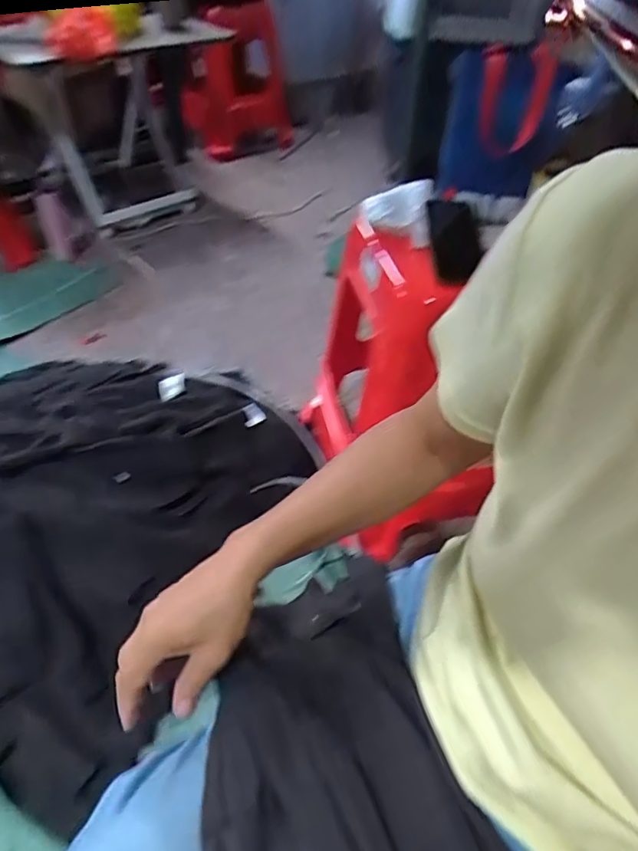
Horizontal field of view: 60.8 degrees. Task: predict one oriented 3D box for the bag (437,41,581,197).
[{"bbox_3d":[0.246,-0.410,0.736,0.167,0.177,0.035,19,30,37],"label":"bag"}]

